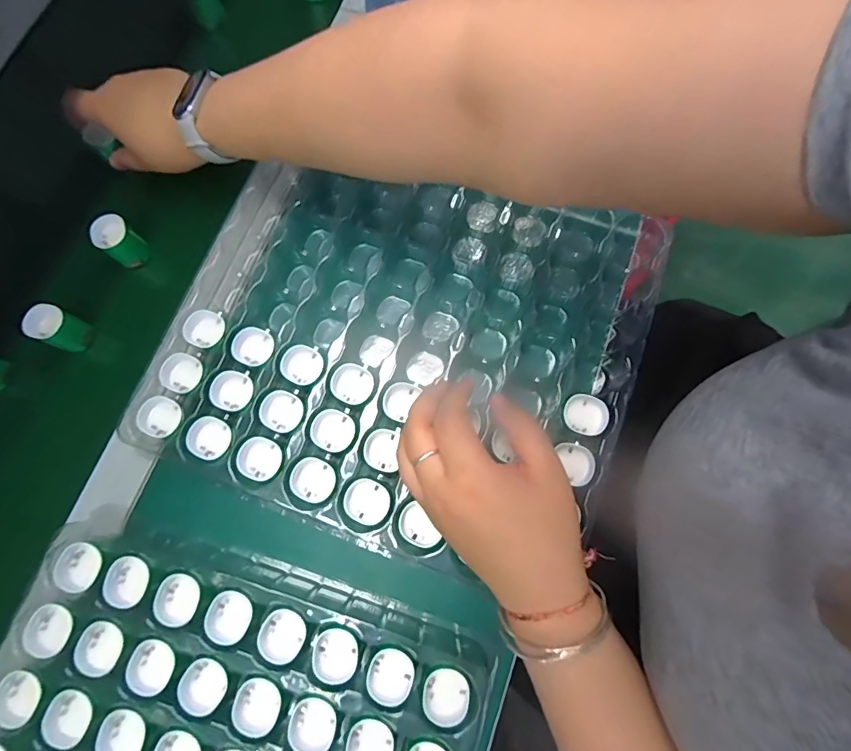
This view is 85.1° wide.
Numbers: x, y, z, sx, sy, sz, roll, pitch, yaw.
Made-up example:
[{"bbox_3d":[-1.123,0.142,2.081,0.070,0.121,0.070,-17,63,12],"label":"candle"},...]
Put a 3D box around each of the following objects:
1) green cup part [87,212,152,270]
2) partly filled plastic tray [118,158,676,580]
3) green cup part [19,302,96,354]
[{"bbox_3d":[-0.257,-0.114,0.391,0.033,0.034,0.031,0,75,1],"label":"green cup part"},{"bbox_3d":[-0.011,-0.037,0.358,0.319,0.047,0.305,20,77,7],"label":"partly filled plastic tray"},{"bbox_3d":[-0.298,-0.038,0.377,0.029,0.036,0.028,21,76,6],"label":"green cup part"}]

